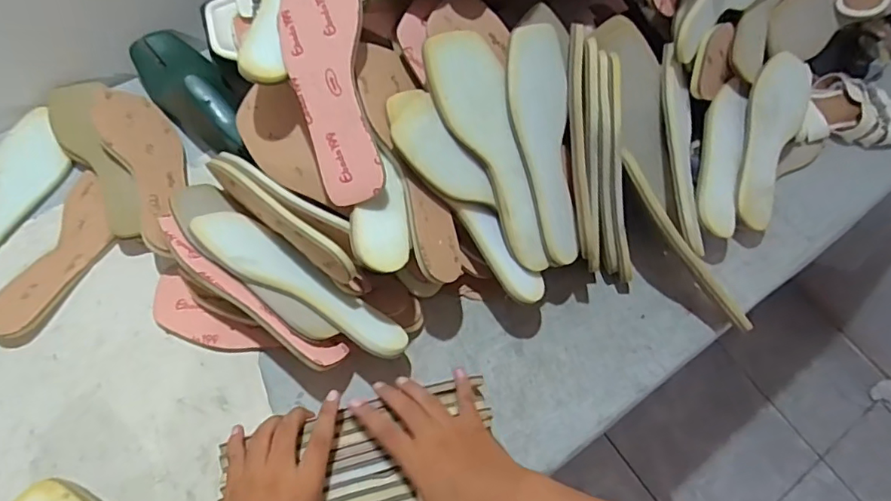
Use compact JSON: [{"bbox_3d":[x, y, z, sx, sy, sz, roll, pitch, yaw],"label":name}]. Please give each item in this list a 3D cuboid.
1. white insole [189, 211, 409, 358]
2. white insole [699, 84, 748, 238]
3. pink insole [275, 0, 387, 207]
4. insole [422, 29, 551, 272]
[{"bbox_3d":[-0.146,0.034,0.536,0.242,0.015,0.064,33,32,9],"label":"white insole"},{"bbox_3d":[0.330,-0.110,0.639,0.053,0.021,0.197,9,75,7],"label":"white insole"},{"bbox_3d":[-0.098,-0.159,0.488,0.086,0.012,0.230,-20,84,16],"label":"pink insole"},{"bbox_3d":[0.050,-0.092,0.525,0.073,0.012,0.239,-27,104,-17],"label":"insole"}]

